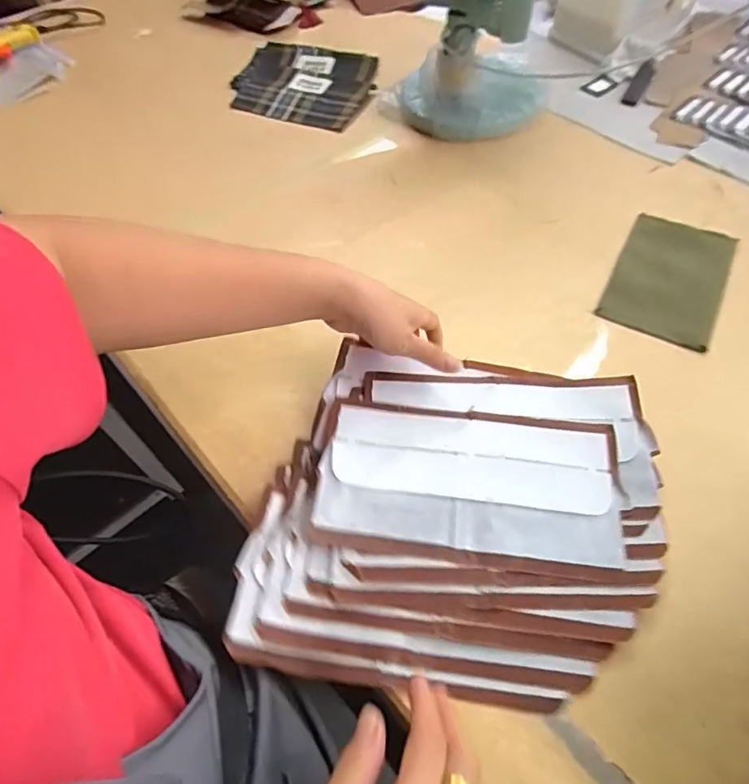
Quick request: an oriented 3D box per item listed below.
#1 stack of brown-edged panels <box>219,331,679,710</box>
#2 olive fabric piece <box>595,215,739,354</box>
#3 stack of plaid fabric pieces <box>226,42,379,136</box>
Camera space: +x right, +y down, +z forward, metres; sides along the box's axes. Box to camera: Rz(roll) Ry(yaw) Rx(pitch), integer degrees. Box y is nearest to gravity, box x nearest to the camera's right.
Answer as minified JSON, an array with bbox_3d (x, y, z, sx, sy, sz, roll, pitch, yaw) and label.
[{"bbox_3d":[0.063,0.083,0.396,0.290,0.033,0.253,4,57,8],"label":"stack of brown-edged panels"},{"bbox_3d":[0.311,-0.121,0.541,0.105,0.008,0.172,24,62,20],"label":"olive fabric piece"},{"bbox_3d":[-0.118,-0.512,0.844,0.261,0.022,0.191,22,61,19],"label":"stack of plaid fabric pieces"}]

